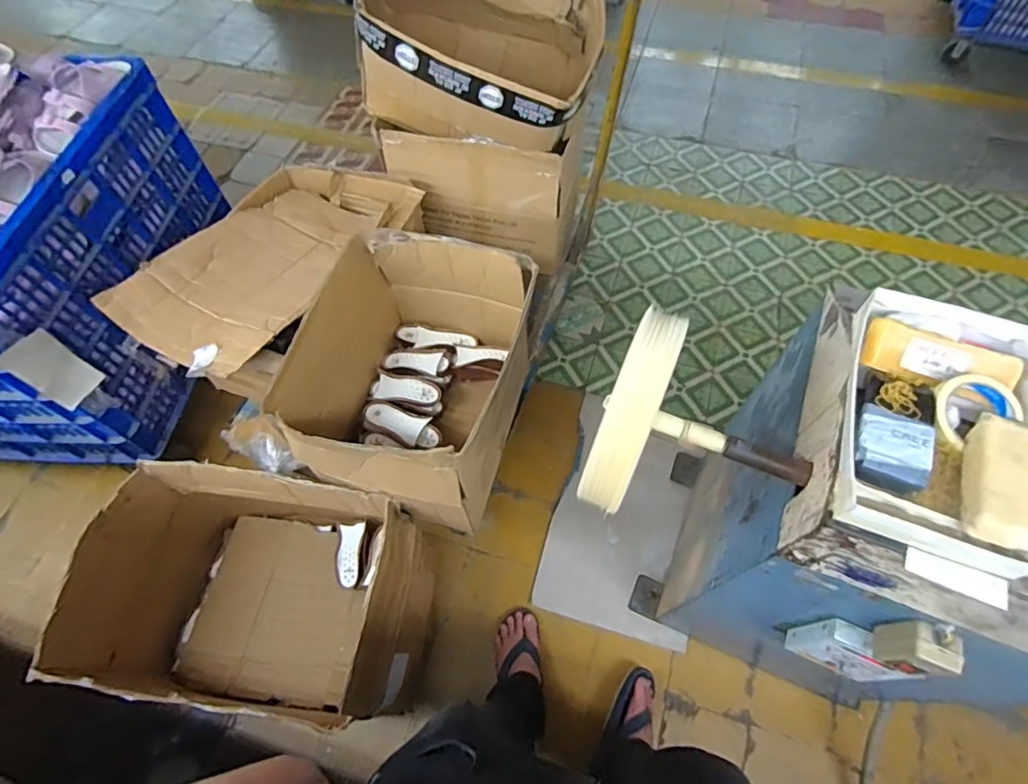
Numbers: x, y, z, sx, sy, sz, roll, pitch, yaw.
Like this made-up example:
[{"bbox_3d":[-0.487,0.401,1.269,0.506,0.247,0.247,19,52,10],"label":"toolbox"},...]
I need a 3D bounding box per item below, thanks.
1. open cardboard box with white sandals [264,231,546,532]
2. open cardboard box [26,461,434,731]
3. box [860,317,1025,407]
[{"bbox_3d":[-0.210,-0.011,1.233,0.422,0.447,0.555,10,61,7],"label":"open cardboard box with white sandals"},{"bbox_3d":[-0.552,0.470,1.228,0.646,0.430,0.469,5,61,5],"label":"open cardboard box"},{"bbox_3d":[0.523,-0.036,0.645,0.173,0.035,0.067,19,63,12],"label":"box"}]

